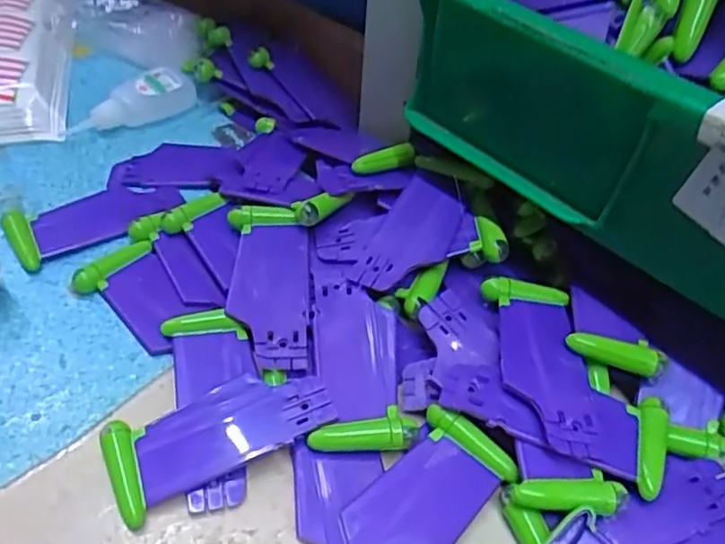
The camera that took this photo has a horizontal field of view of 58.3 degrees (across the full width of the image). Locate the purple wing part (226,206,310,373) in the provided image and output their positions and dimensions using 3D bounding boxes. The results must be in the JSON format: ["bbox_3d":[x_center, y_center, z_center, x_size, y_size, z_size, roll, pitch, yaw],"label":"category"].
[{"bbox_3d":[-0.044,0.005,0.309,0.037,0.008,0.087,-5,53,-5],"label":"purple wing part"}]

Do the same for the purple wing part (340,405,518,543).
[{"bbox_3d":[0.018,0.093,0.246,0.037,0.013,0.088,32,52,24],"label":"purple wing part"}]

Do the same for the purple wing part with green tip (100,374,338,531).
[{"bbox_3d":[-0.059,0.065,0.268,0.088,0.010,0.039,-20,51,-21],"label":"purple wing part with green tip"}]

